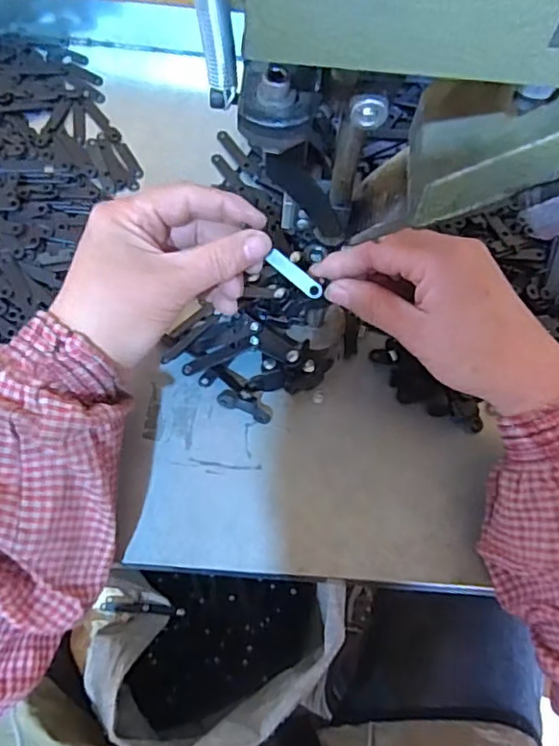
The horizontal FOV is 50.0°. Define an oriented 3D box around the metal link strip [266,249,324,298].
[{"bbox_3d":[0.009,-0.053,0.325,0.034,0.004,0.009,40,72,-4],"label":"metal link strip"}]

